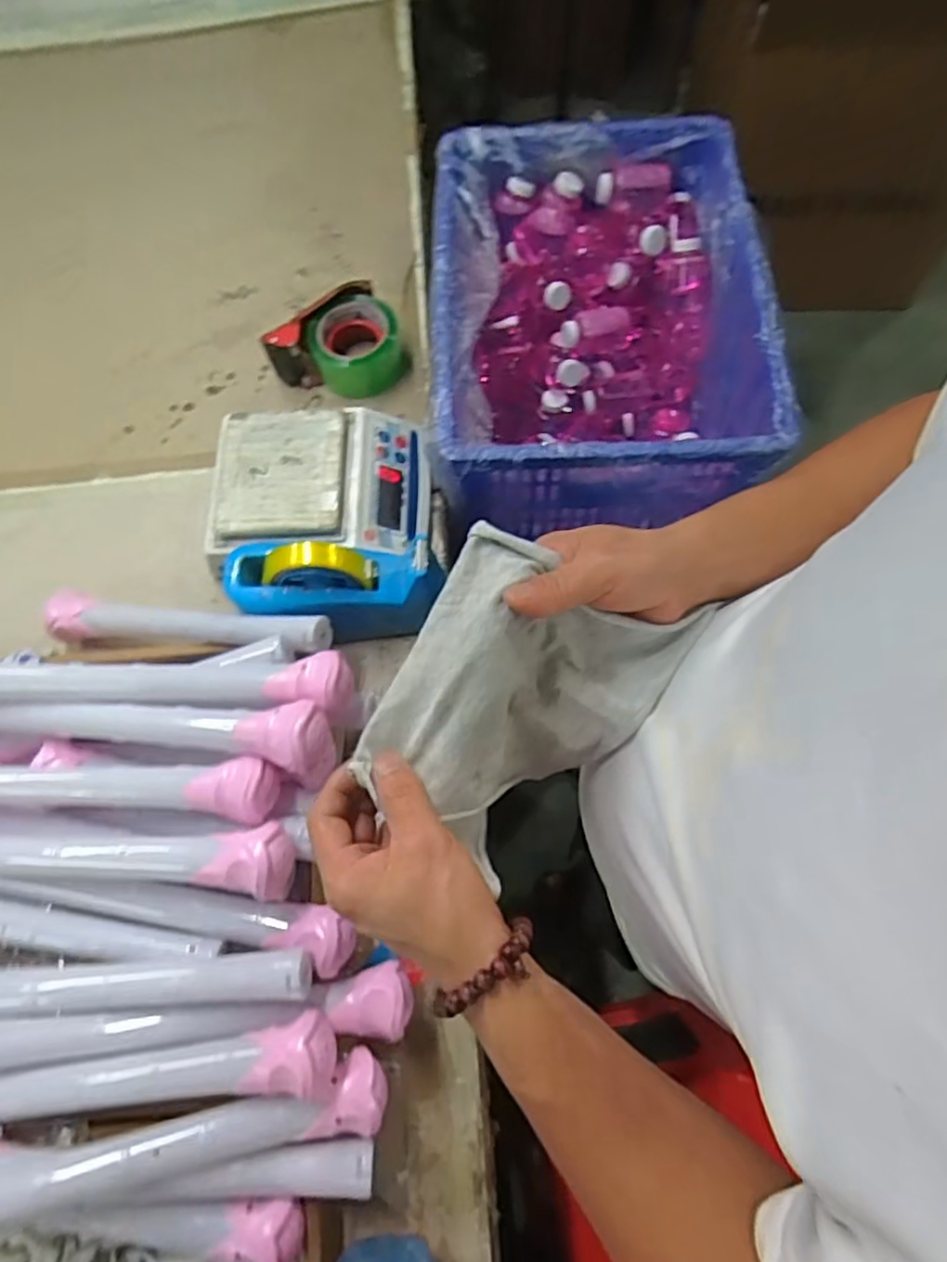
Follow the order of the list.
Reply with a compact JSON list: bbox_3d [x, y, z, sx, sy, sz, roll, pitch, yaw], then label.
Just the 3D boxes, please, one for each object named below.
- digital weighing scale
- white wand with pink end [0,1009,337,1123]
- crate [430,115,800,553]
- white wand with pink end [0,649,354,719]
[{"bbox_3d":[-0.164,-0.155,0.725,0.231,0.079,0.171,-3,67,1],"label":"digital weighing scale"},{"bbox_3d":[-0.257,0.315,0.470,0.313,0.039,0.046,-8,67,-1],"label":"white wand with pink end"},{"bbox_3d":[0.144,-0.351,0.857,0.355,0.261,0.500,-1,67,2],"label":"crate"},{"bbox_3d":[-0.257,0.035,0.552,0.312,0.038,0.051,1,67,3],"label":"white wand with pink end"}]

